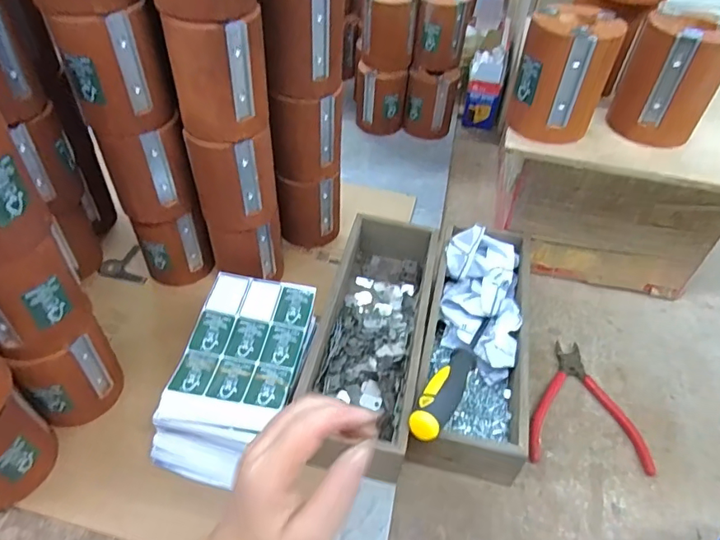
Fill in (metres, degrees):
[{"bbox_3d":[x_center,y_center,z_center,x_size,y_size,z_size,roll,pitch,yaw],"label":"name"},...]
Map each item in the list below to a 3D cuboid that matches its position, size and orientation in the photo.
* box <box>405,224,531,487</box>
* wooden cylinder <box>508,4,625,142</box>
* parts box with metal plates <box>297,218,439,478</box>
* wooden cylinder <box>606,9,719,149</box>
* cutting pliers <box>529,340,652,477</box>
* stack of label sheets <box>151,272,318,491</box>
[{"bbox_3d":[0.119,0.067,0.518,0.097,0.089,0.274,12,47,8],"label":"box"},{"bbox_3d":[0.186,-0.179,0.464,0.080,0.097,0.074,21,49,15],"label":"wooden cylinder"},{"bbox_3d":[0.016,0.062,0.526,0.100,0.074,0.273,11,47,7],"label":"parts box with metal plates"},{"bbox_3d":[0.287,-0.176,0.465,0.077,0.097,0.069,28,51,20],"label":"wooden cylinder"},{"bbox_3d":[0.219,0.131,0.515,0.114,0.015,0.141,4,47,1],"label":"cutting pliers"},{"bbox_3d":[-0.112,0.100,0.479,0.113,0.075,0.180,13,48,8],"label":"stack of label sheets"}]

